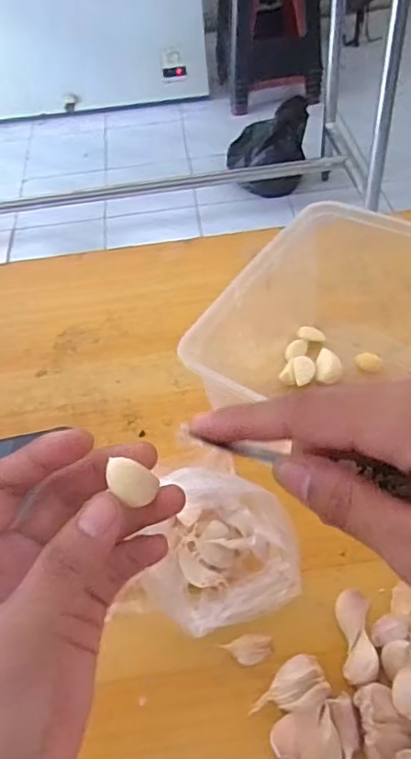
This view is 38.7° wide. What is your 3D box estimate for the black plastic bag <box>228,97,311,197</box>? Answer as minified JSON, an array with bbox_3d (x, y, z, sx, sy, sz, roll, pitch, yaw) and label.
[{"bbox_3d":[0.193,-0.736,1.846,0.241,0.179,0.311,3,51,8],"label":"black plastic bag"}]

